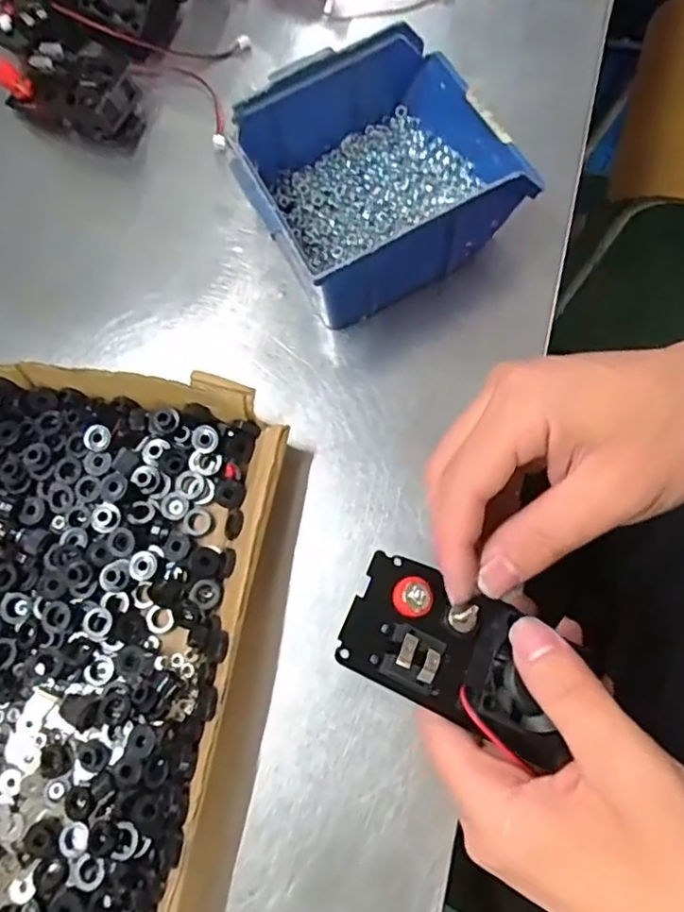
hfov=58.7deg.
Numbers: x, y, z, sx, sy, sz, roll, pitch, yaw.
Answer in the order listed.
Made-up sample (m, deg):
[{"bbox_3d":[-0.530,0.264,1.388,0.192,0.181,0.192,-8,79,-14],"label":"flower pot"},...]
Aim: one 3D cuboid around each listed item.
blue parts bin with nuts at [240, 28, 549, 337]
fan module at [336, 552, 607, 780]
[{"bbox_3d":[0.015,-0.163,0.348,0.142,0.067,0.134,-28,73,-3],"label":"blue parts bin with nuts"},{"bbox_3d":[0.045,0.075,0.234,0.086,0.022,0.048,26,77,6],"label":"fan module"}]

